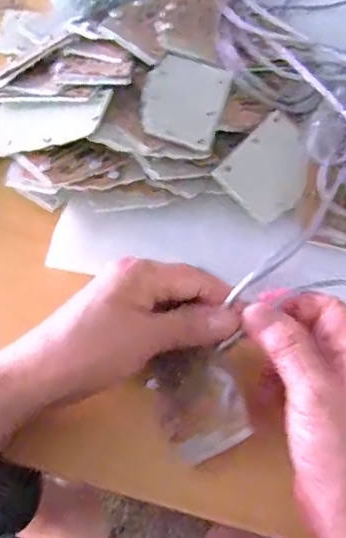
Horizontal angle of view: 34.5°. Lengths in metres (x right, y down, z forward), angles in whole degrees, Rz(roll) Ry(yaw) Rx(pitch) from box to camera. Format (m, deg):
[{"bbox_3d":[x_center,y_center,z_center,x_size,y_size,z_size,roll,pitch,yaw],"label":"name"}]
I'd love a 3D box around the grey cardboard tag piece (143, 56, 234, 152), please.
[{"bbox_3d":[0.009,-0.120,0.392,0.055,0.004,0.079,19,60,-4],"label":"grey cardboard tag piece"}]

